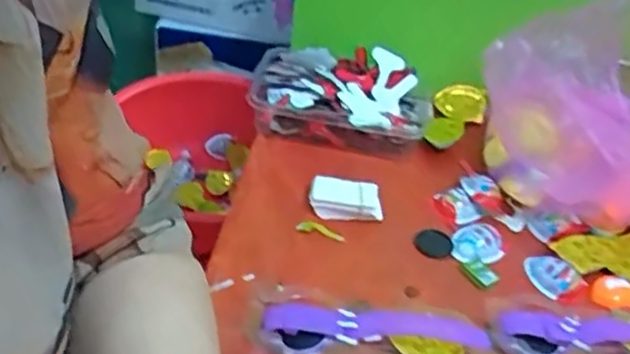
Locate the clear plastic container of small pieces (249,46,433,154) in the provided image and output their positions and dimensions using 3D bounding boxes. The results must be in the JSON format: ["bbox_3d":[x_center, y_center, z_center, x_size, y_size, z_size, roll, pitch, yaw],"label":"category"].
[{"bbox_3d":[0.028,-0.076,0.656,0.179,0.050,0.117,8,38,-1],"label":"clear plastic container of small pieces"}]

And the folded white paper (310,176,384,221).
[{"bbox_3d":[0.025,0.020,0.560,0.057,0.024,0.029,4,38,-7],"label":"folded white paper"}]

